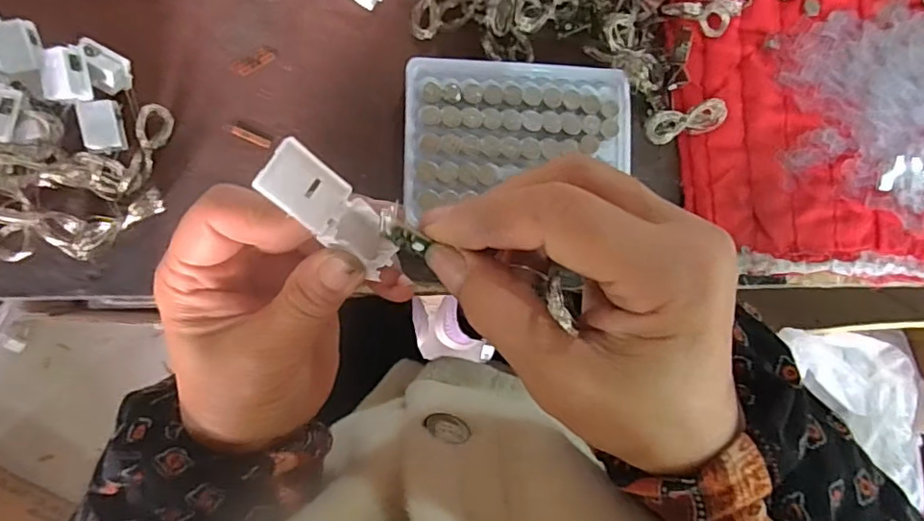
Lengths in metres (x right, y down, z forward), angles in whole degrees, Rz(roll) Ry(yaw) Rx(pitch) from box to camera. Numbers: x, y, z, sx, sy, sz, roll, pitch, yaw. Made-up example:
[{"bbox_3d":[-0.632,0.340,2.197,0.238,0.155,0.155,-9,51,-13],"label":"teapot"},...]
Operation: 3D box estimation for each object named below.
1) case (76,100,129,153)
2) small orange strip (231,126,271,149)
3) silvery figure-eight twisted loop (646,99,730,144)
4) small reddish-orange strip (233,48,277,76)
[{"bbox_3d":[-0.194,-0.072,0.316,0.021,0.007,0.027,-14,107,-28],"label":"case"},{"bbox_3d":[-0.122,-0.072,0.339,0.023,0.004,0.005,23,87,-7],"label":"small orange strip"},{"bbox_3d":[0.138,-0.086,0.361,0.050,0.011,0.019,-17,92,-7],"label":"silvery figure-eight twisted loop"},{"bbox_3d":[-0.119,-0.115,0.337,0.025,0.004,0.009,-27,93,-6],"label":"small reddish-orange strip"}]

